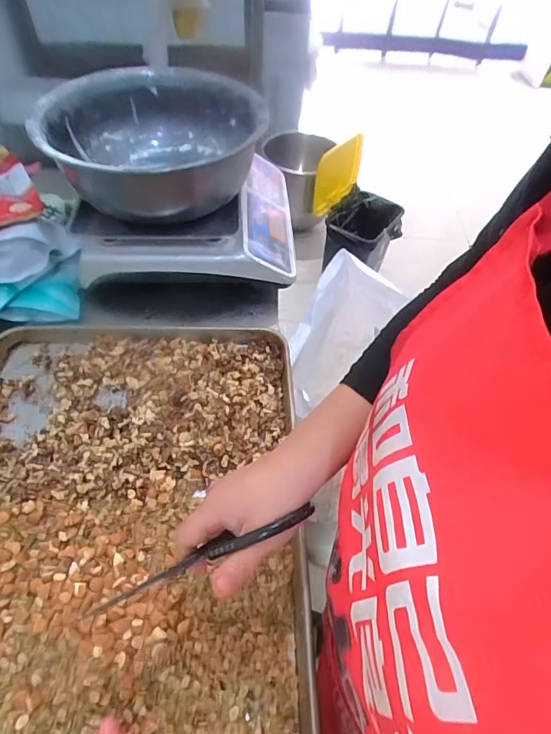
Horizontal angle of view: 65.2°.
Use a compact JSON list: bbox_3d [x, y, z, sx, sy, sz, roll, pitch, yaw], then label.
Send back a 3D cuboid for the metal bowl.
[{"bbox_3d":[-0.172,-0.327,0.638,0.287,0.111,0.283,3,53,-4],"label":"metal bowl"}]

